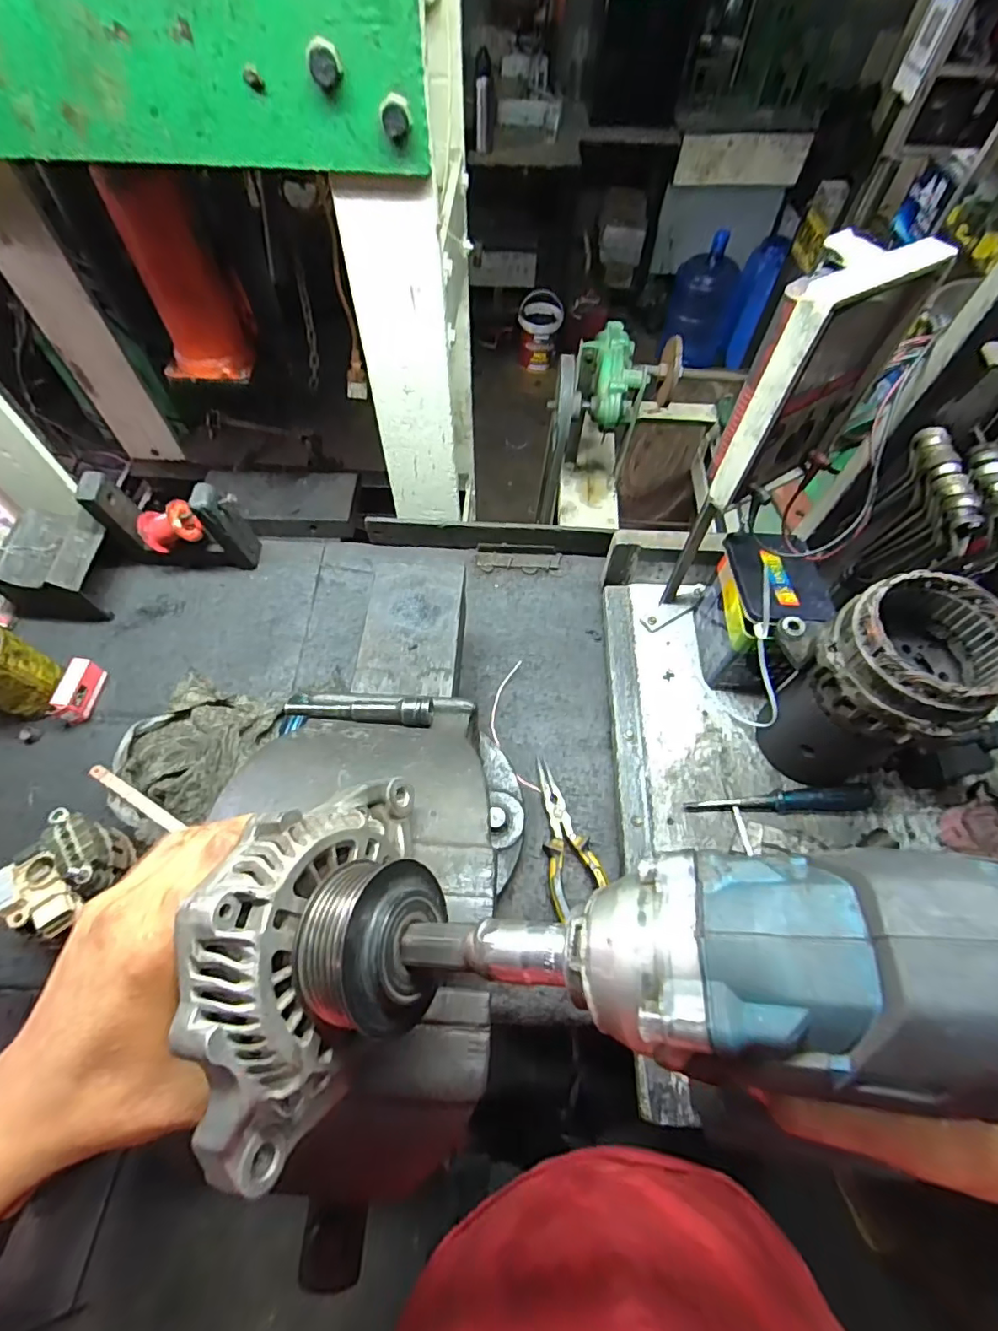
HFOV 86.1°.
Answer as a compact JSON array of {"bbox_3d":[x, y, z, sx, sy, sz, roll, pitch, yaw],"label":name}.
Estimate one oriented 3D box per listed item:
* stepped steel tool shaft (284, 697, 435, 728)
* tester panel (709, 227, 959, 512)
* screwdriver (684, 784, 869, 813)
[{"bbox_3d":[-0.119,0.038,0.450,0.124,0.020,0.020,3,61,0],"label":"stepped steel tool shaft"},{"bbox_3d":[0.240,-0.223,0.419,0.133,0.169,0.052,-29,66,-16],"label":"tester panel"},{"bbox_3d":[0.304,0.148,0.574,0.196,0.027,0.024,-4,61,-4],"label":"screwdriver"}]

